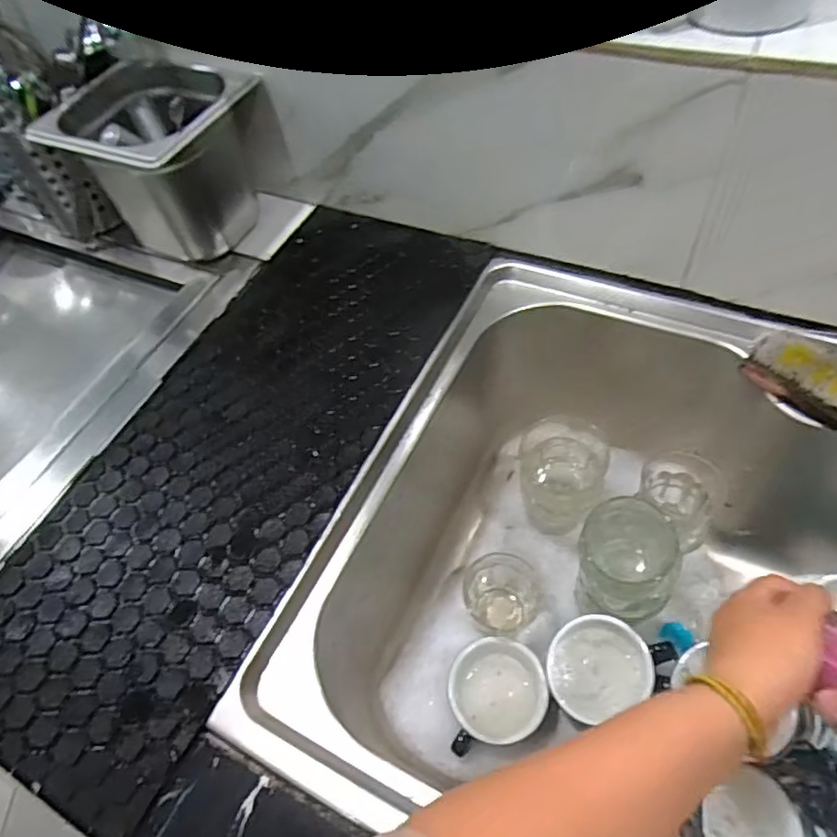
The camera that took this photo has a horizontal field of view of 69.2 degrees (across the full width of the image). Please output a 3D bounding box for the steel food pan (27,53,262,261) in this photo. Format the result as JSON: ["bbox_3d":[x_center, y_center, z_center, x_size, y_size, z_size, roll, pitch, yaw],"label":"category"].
[{"bbox_3d":[-0.265,-0.279,0.670,0.185,0.150,0.175,17,60,19],"label":"steel food pan"}]

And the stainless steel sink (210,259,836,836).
[{"bbox_3d":[0.317,0.180,0.481,0.762,0.225,0.491,16,59,19],"label":"stainless steel sink"}]

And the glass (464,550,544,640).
[{"bbox_3d":[0.084,0.176,0.602,0.071,0.076,0.068,-4,55,6],"label":"glass"}]

